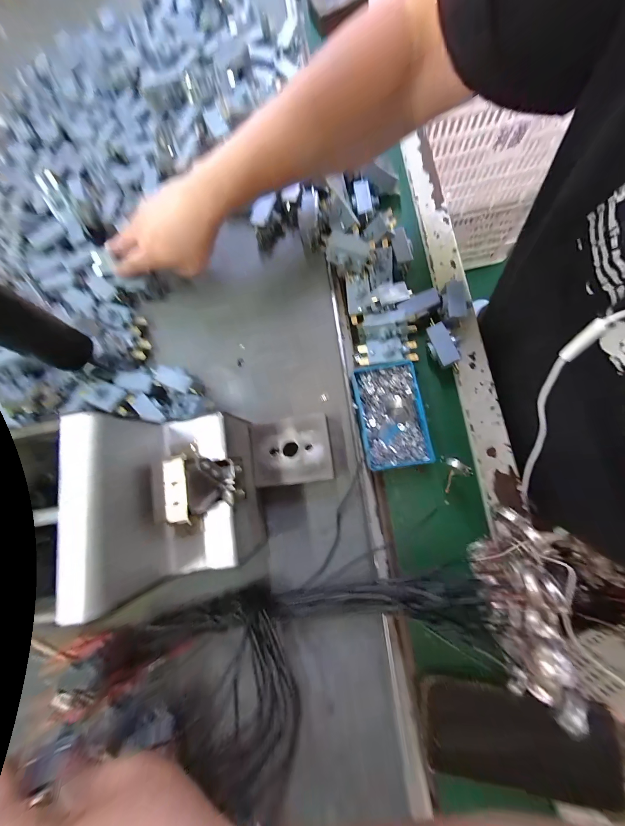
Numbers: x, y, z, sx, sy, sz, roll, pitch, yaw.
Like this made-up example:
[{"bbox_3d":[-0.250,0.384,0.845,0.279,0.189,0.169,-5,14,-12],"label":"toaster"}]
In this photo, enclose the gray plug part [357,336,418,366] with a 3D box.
[{"bbox_3d":[0.088,-0.072,0.316,0.067,0.010,0.028,-3,79,7],"label":"gray plug part"}]

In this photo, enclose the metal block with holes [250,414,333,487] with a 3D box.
[{"bbox_3d":[-0.022,0.041,0.295,0.080,0.033,0.067,-9,79,5],"label":"metal block with holes"}]

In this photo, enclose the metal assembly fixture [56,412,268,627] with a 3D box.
[{"bbox_3d":[-0.104,0.069,0.242,0.097,0.136,0.131,-11,78,5],"label":"metal assembly fixture"}]

